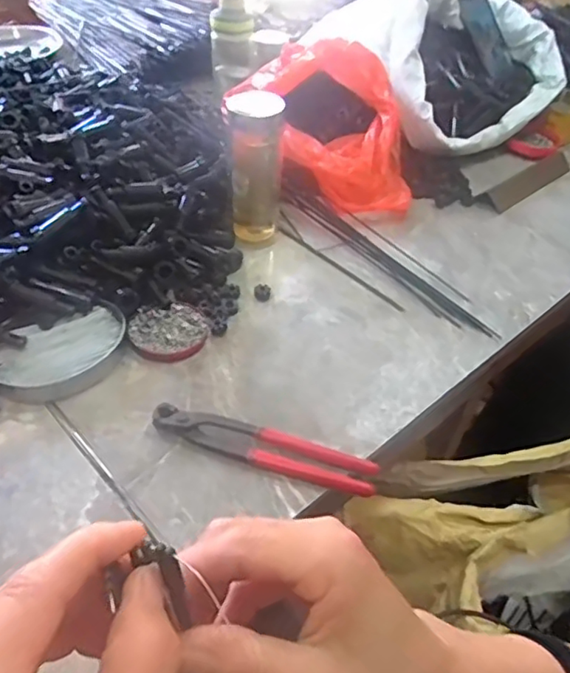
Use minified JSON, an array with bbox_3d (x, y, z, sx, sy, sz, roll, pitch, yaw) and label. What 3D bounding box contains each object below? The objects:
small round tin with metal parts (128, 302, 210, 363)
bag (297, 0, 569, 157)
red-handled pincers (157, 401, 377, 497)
[{"bbox_3d":[-0.120,-0.004,0.614,0.080,0.015,0.066,-13,47,-19],"label":"small round tin with metal parts"},{"bbox_3d":[0.276,-0.492,1.007,0.328,0.160,0.380,-15,48,-20],"label":"bag"},{"bbox_3d":[-0.020,0.098,0.517,0.200,0.018,0.038,13,44,8],"label":"red-handled pincers"}]

